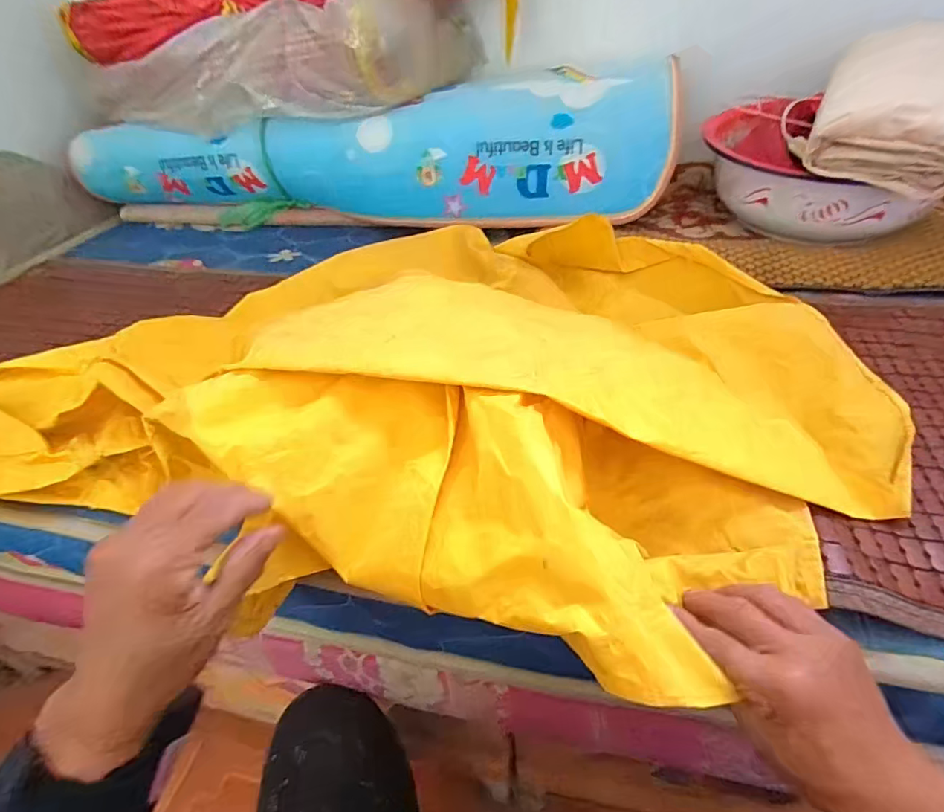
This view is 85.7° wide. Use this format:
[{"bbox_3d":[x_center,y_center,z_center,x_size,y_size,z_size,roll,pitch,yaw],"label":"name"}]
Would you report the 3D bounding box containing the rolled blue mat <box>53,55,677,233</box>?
[{"bbox_3d":[-0.224,-0.464,0.948,1.136,0.215,0.155,4,41,10],"label":"rolled blue mat"}]

